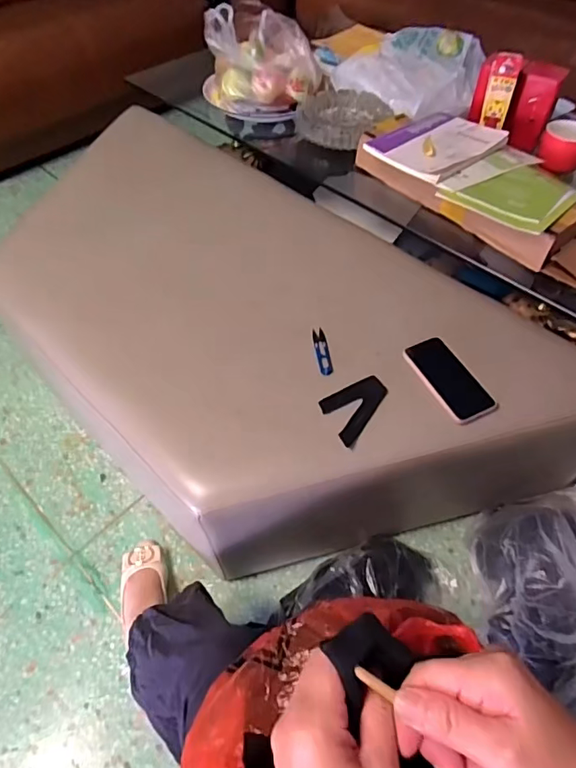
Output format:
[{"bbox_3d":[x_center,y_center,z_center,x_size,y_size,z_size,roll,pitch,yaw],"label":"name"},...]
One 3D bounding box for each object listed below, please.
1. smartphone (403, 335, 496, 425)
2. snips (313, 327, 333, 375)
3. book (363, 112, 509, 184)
[{"bbox_3d":[0.254,-0.009,0.793,0.076,0.013,0.156,-25,59,-16],"label":"smartphone"},{"bbox_3d":[0.058,-0.055,0.834,0.021,0.006,0.108,-5,53,-5],"label":"snips"},{"bbox_3d":[0.311,-0.501,1.024,0.265,0.024,0.188,-36,61,-25],"label":"book"}]

